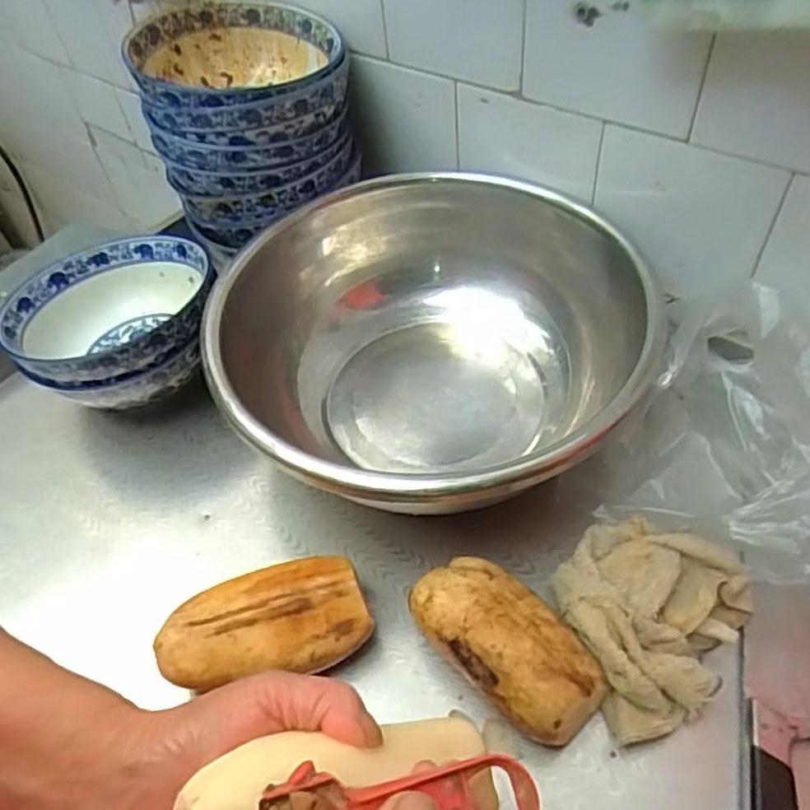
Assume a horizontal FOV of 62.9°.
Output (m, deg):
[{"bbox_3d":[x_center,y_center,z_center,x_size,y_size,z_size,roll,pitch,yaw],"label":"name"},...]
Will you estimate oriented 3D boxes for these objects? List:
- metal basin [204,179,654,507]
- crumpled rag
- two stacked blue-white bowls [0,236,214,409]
[{"bbox_3d":[0.023,-0.040,0.585,0.348,0.140,0.351,-3,49,3],"label":"metal basin"},{"bbox_3d":[0.178,0.145,0.465,0.124,0.056,0.130,-17,50,-9],"label":"crumpled rag"},{"bbox_3d":[-0.273,-0.076,0.646,0.191,0.104,0.188,-28,54,-17],"label":"two stacked blue-white bowls"}]

